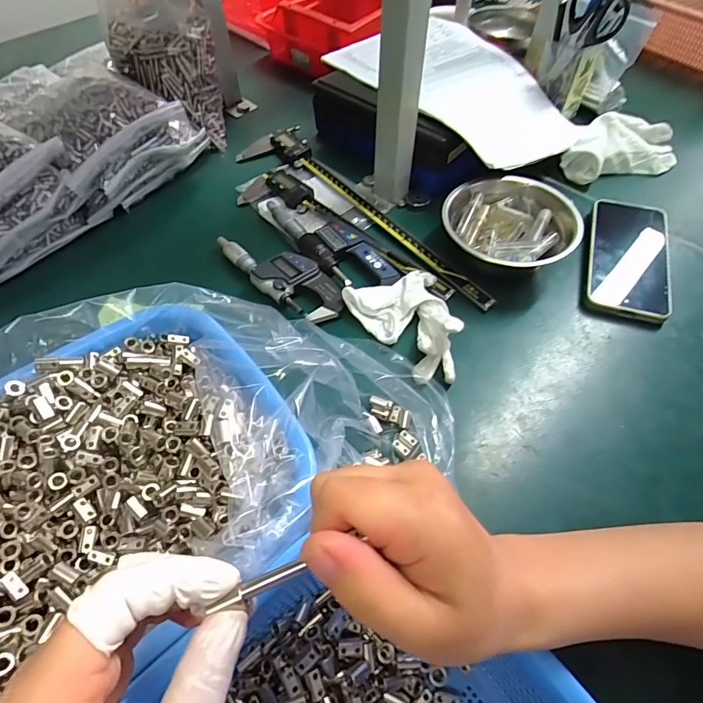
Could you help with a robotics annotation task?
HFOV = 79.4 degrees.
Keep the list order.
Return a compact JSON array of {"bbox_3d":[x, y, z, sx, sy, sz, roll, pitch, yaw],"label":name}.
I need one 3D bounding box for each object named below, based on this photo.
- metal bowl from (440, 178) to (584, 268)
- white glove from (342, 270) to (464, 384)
[{"bbox_3d":[0.153,-0.118,0.425,0.122,0.055,0.122,0,55,-1],"label":"metal bowl"},{"bbox_3d":[0.050,-0.021,0.373,0.083,0.039,0.108,-13,57,-10],"label":"white glove"}]

